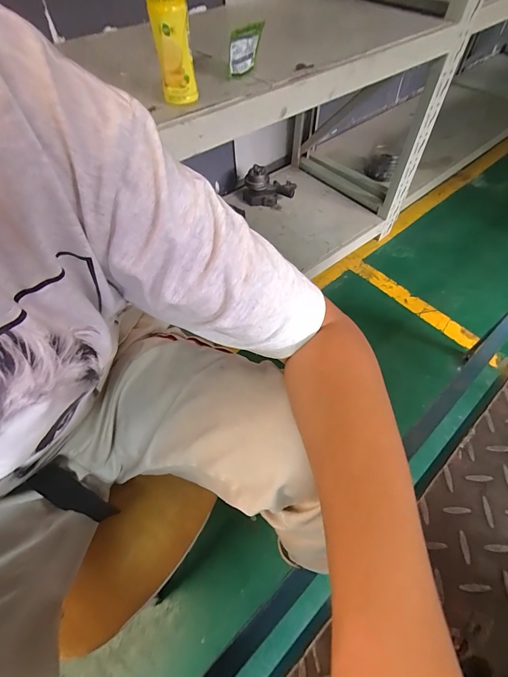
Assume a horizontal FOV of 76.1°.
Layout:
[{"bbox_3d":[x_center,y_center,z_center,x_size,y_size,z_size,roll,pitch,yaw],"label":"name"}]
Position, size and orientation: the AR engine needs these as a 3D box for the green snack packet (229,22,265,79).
[{"bbox_3d":[-0.016,-0.576,0.650,0.065,0.087,0.029,-20,76,-9],"label":"green snack packet"}]

